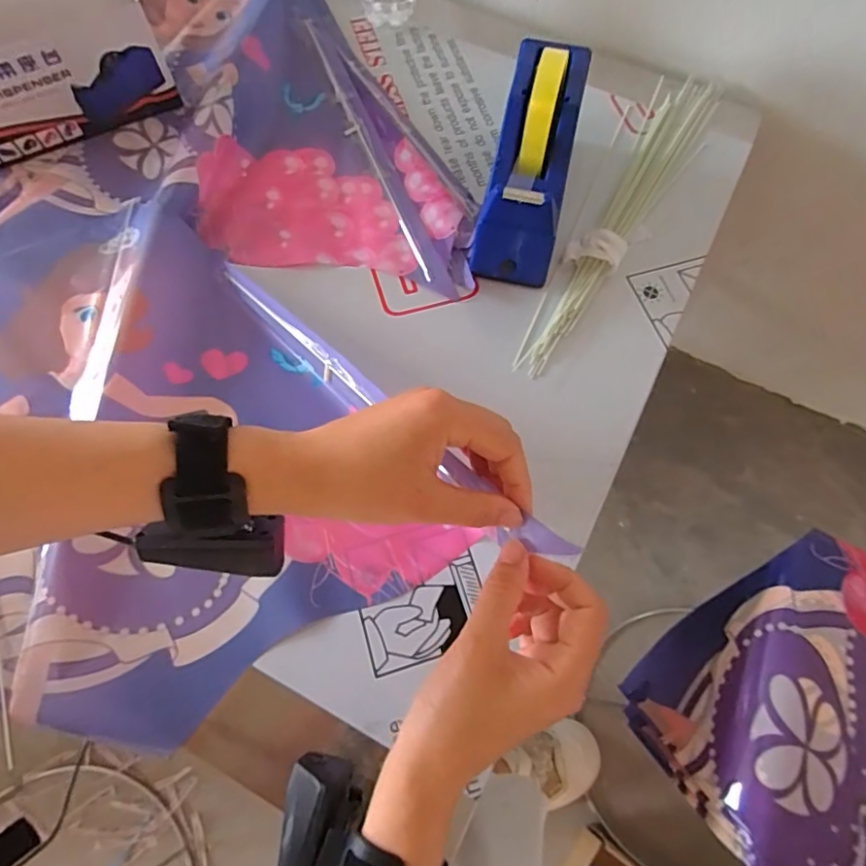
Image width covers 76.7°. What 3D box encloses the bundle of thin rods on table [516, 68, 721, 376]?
[{"bbox_3d":[0.194,-0.223,0.533,0.065,0.020,0.420,26,70,8],"label":"bundle of thin rods on table"}]

